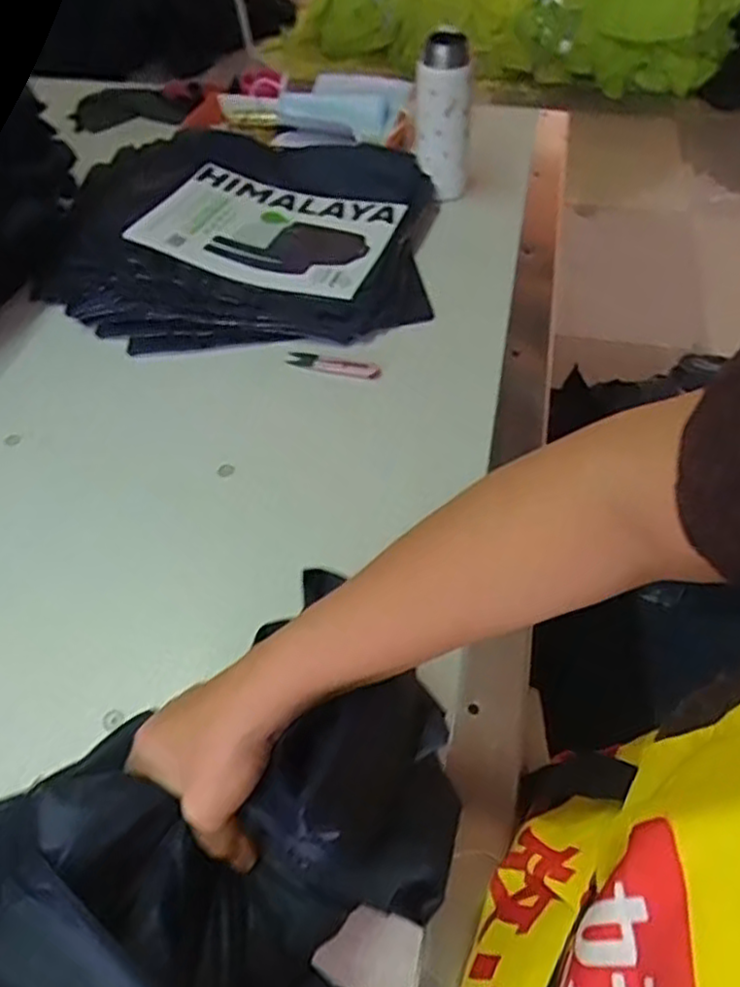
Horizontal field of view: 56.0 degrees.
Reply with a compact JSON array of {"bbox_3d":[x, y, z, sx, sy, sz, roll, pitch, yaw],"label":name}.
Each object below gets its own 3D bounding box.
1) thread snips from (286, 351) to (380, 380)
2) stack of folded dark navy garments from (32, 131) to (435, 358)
[{"bbox_3d":[-0.038,-0.136,0.740,0.101,0.009,0.019,11,51,10],"label":"thread snips"},{"bbox_3d":[-0.154,-0.333,0.869,0.439,0.052,0.410,1,50,2],"label":"stack of folded dark navy garments"}]

